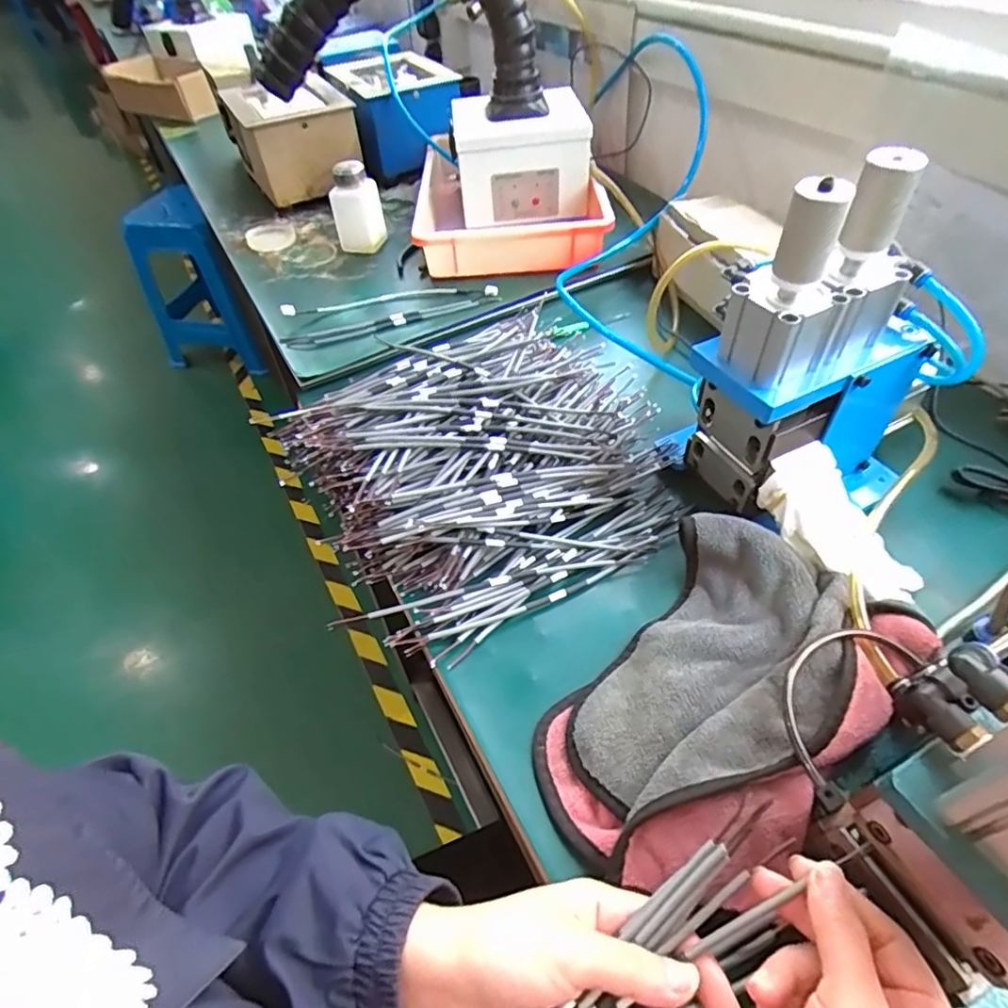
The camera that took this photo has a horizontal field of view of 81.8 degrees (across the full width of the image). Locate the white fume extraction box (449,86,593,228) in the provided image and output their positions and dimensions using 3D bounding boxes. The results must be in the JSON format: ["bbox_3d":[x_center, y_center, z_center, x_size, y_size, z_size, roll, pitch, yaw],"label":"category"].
[{"bbox_3d":[0.026,-0.486,0.828,0.181,0.138,0.139,-2,49,2],"label":"white fume extraction box"}]

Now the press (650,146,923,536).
[{"bbox_3d":[0.230,-0.113,0.427,0.172,0.246,0.107,-14,49,-7],"label":"press"}]

